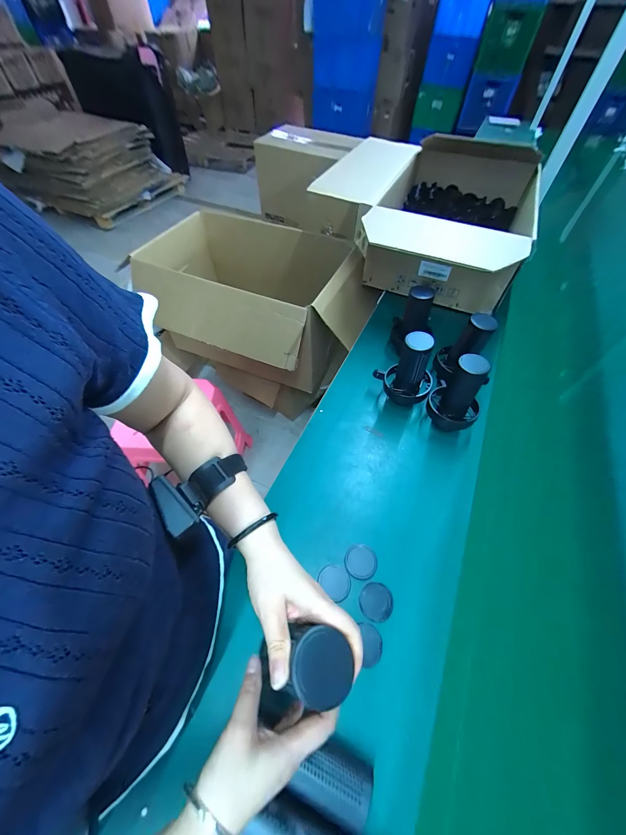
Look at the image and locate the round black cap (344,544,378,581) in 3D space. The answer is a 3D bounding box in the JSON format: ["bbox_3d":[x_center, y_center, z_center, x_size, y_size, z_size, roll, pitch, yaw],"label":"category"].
[{"bbox_3d":[0.078,0.234,0.485,0.051,0.004,0.050,1,55,-1],"label":"round black cap"}]

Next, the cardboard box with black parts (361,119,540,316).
[{"bbox_3d":[0.466,-0.714,0.995,0.436,0.237,0.763,19,57,11],"label":"cardboard box with black parts"}]

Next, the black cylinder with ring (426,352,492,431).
[{"bbox_3d":[0.285,-0.039,0.586,0.096,0.173,0.089,33,61,20],"label":"black cylinder with ring"}]

